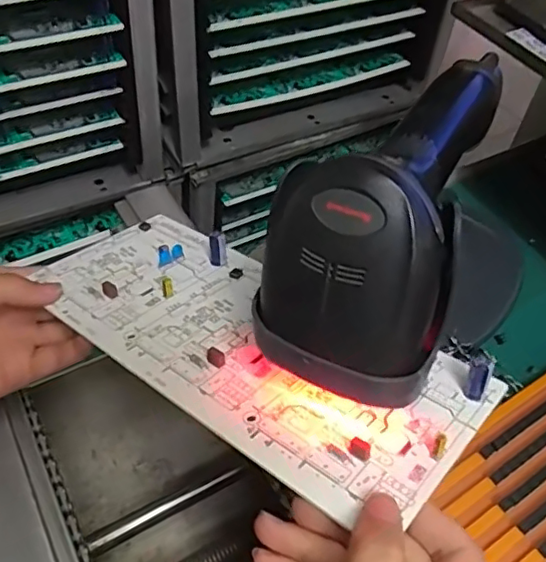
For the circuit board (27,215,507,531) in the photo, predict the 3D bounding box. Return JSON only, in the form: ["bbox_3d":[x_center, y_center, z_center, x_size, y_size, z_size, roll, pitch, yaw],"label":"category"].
[{"bbox_3d":[-0.019,0.026,0.311,0.249,0.017,0.107,30,50,34],"label":"circuit board"}]

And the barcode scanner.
[{"bbox_3d":[0.058,-0.046,0.239,0.075,0.071,0.180,27,67,16],"label":"barcode scanner"}]

